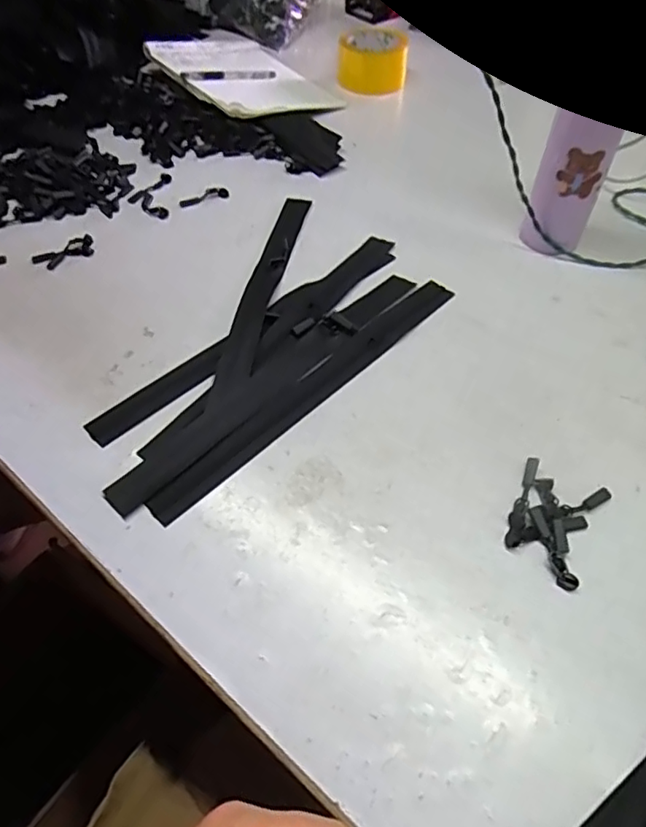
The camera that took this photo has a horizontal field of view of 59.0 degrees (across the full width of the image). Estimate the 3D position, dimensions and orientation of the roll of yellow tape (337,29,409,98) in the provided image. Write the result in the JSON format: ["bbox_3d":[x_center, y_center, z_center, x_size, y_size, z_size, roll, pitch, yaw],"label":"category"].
[{"bbox_3d":[0.077,-0.534,0.868,0.102,0.053,0.112,6,53,5],"label":"roll of yellow tape"}]

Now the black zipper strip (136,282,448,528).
[{"bbox_3d":[-0.002,-0.026,0.505,0.031,0.007,0.354,37,61,25],"label":"black zipper strip"}]

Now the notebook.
[{"bbox_3d":[-0.129,-0.519,0.863,0.193,0.014,0.330,-27,56,-28],"label":"notebook"}]

